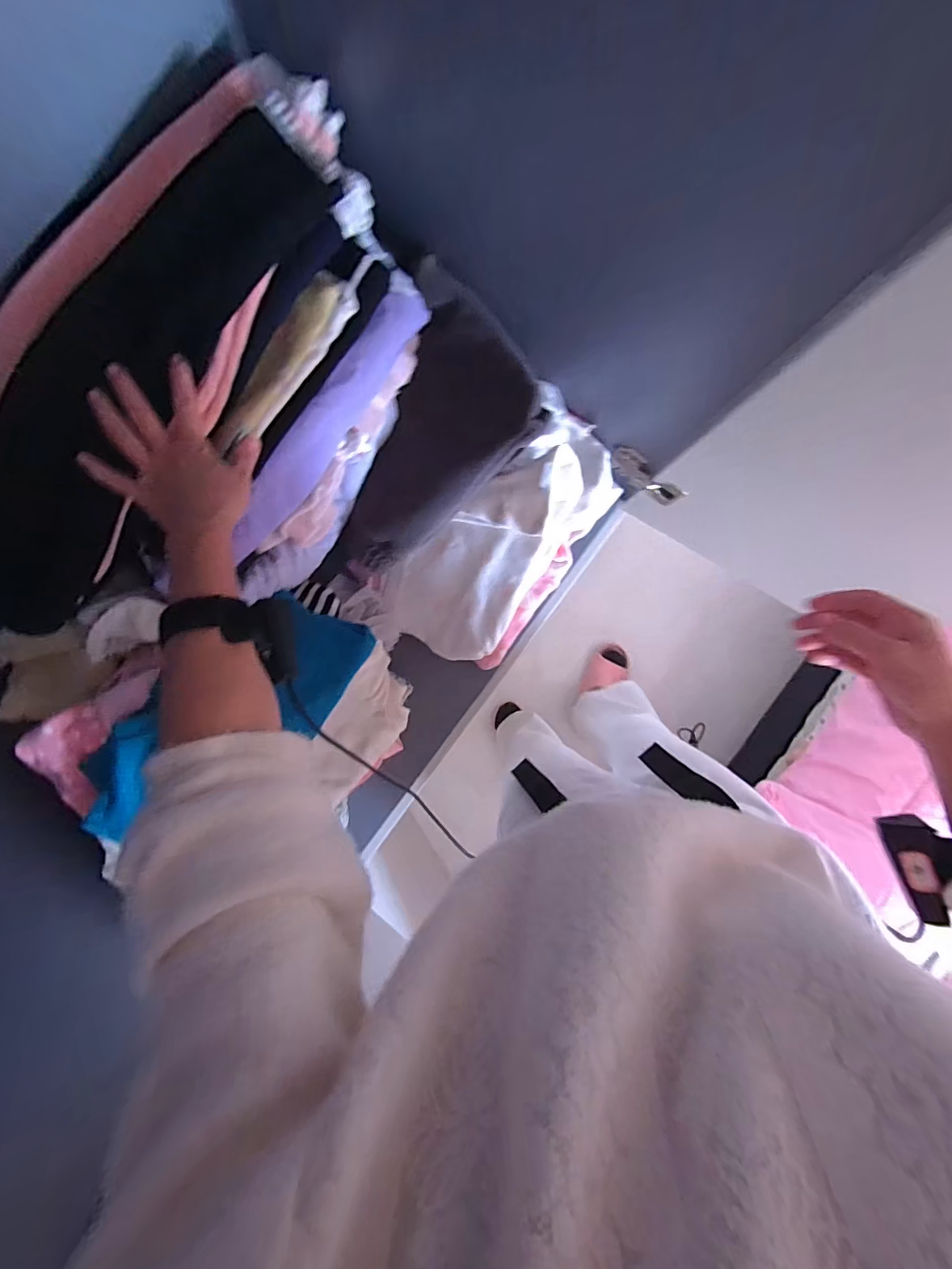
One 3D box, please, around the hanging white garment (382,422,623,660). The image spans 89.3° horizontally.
[{"bbox_3d":[0.037,-0.111,0.615,0.340,0.085,0.161,-44,87,12],"label":"hanging white garment"}]

